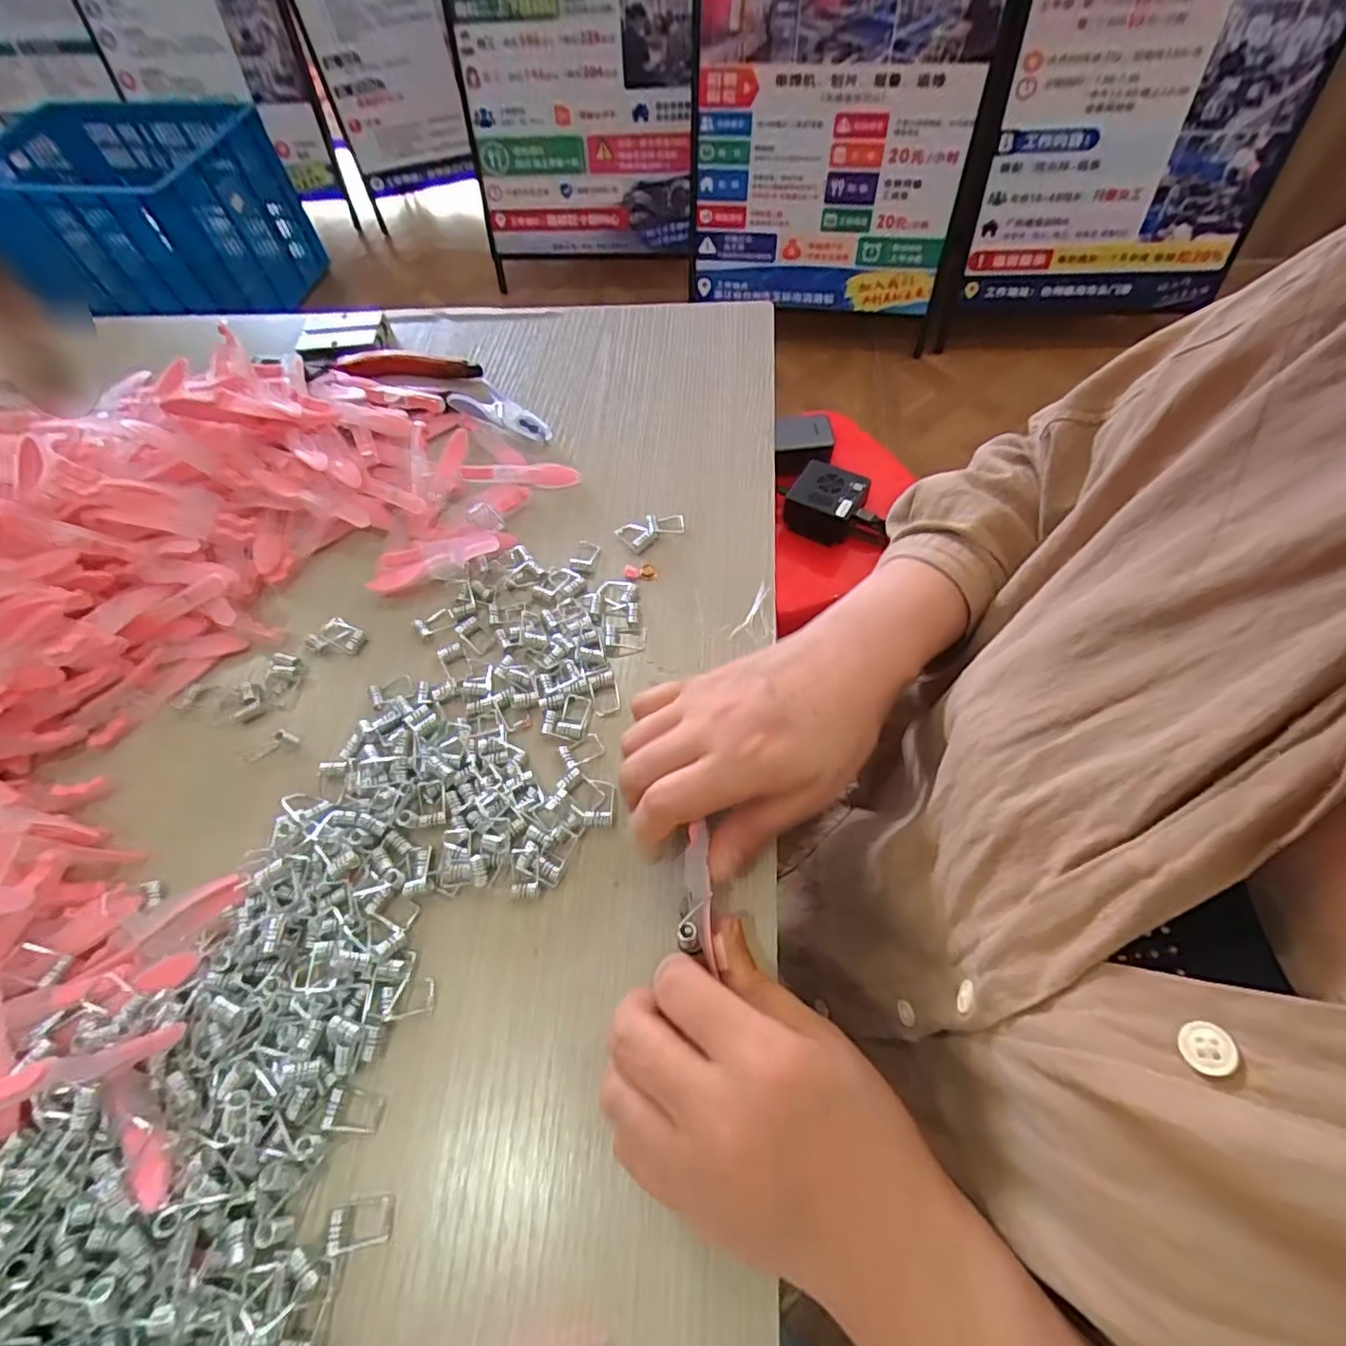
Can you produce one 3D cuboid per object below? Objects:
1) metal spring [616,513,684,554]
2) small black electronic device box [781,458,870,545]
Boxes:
[{"bbox_3d":[-0.013,-0.090,0.381,0.039,0.008,0.024,-27,63,-10],"label":"metal spring"},{"bbox_3d":[0.176,-0.197,0.716,0.081,0.045,0.082,20,65,14],"label":"small black electronic device box"}]

